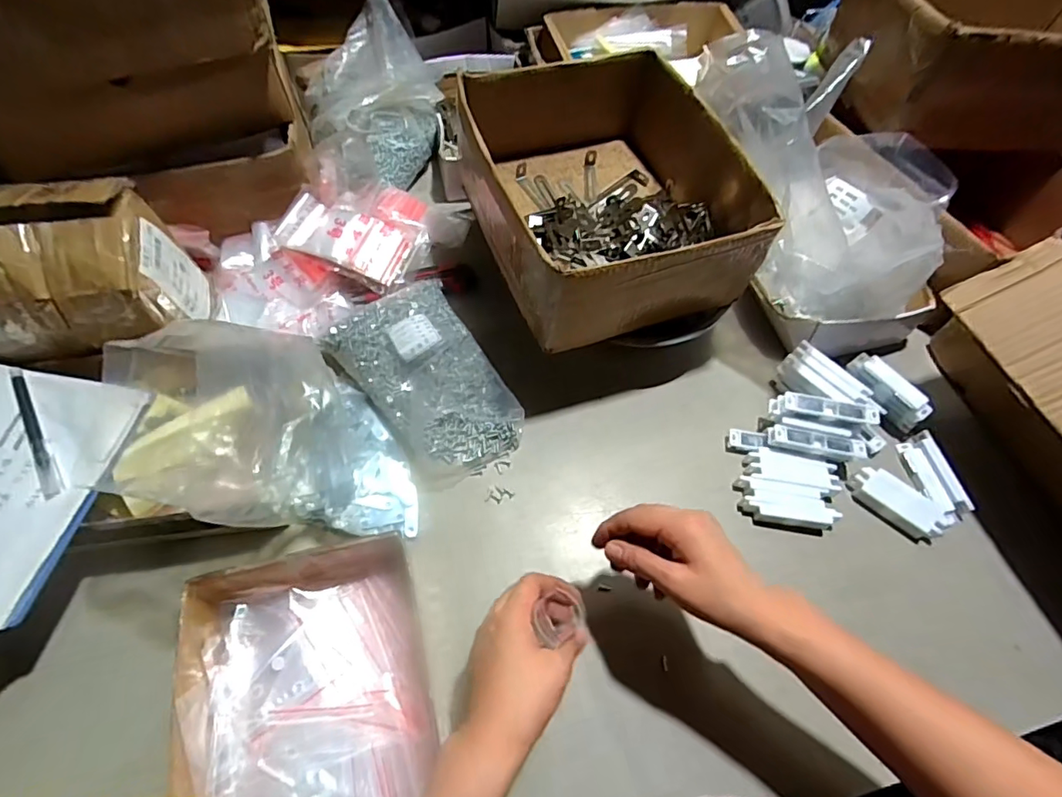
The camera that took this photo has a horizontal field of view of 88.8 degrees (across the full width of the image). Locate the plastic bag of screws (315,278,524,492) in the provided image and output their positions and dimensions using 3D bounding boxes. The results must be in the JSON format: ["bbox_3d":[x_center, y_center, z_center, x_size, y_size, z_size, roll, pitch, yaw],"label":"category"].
[{"bbox_3d":[-0.109,-0.029,0.585,0.142,0.080,0.224,-31,66,-20],"label":"plastic bag of screws"}]

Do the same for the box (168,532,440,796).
[{"bbox_3d":[-0.169,0.252,0.424,0.173,0.068,0.251,-11,61,-10],"label":"box"}]

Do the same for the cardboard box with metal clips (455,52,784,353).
[{"bbox_3d":[0.079,-0.227,0.612,0.265,0.124,0.303,-16,62,-13],"label":"cardboard box with metal clips"}]

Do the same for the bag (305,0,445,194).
[{"bbox_3d":[-0.216,-0.405,0.745,0.178,0.134,0.218,-10,61,-9],"label":"bag"}]

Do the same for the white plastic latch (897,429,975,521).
[{"bbox_3d":[0.443,0.084,0.598,0.034,0.024,0.098,-7,61,-7],"label":"white plastic latch"}]

